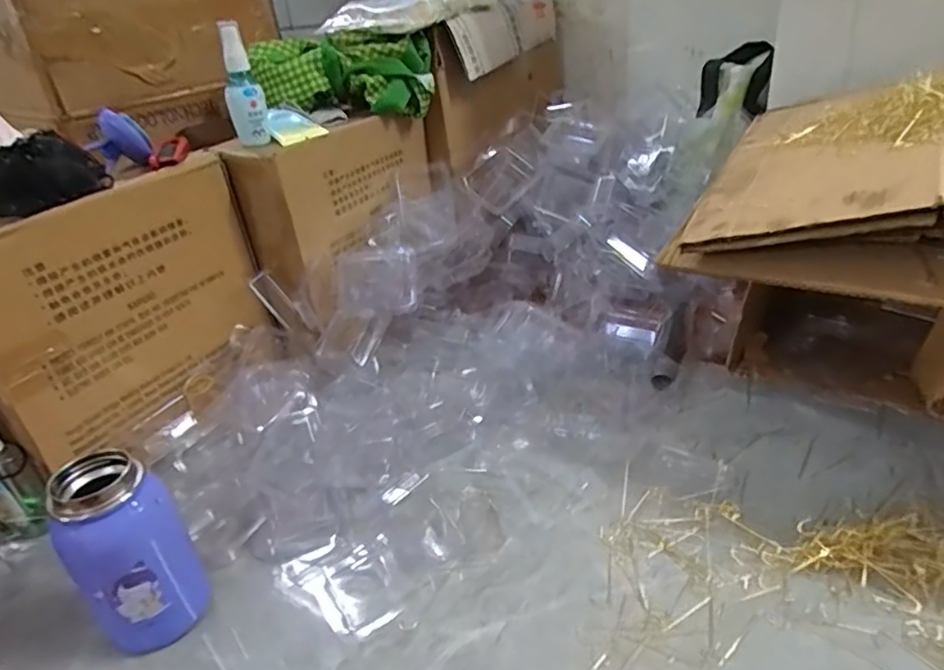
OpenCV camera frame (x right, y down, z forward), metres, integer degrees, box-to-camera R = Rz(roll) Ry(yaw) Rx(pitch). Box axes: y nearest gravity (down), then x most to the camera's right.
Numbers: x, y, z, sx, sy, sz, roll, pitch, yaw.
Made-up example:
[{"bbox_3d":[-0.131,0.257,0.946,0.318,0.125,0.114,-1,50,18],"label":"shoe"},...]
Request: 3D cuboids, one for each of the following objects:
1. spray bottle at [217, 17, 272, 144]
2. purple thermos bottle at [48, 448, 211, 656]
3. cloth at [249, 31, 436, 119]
[{"bbox_3d":[-0.237,-0.256,0.635,0.038,0.119,0.031,-15,31,-15],"label":"spray bottle"},{"bbox_3d":[-0.242,0.154,0.434,0.074,0.134,0.063,-26,36,-32],"label":"purple thermos bottle"},{"bbox_3d":[-0.155,-0.315,0.751,0.205,0.090,0.067,-5,30,3],"label":"cloth"}]

